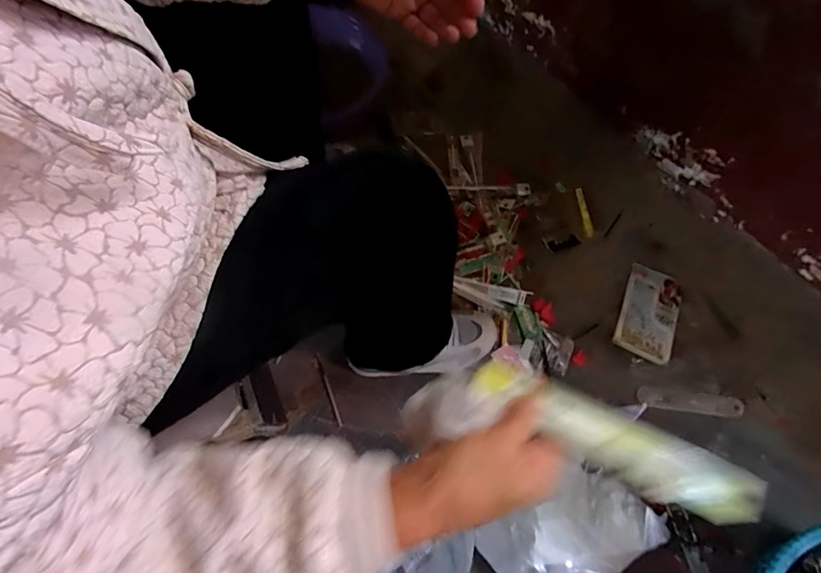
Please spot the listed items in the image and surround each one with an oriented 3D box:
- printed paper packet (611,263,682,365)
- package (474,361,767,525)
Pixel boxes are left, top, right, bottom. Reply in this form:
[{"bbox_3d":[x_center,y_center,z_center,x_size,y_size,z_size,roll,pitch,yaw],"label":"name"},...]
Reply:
[{"bbox_3d":[0.429,0.042,0.757,0.097,0.013,0.176,24,66,7],"label":"printed paper packet"},{"bbox_3d":[0.128,0.100,0.284,0.178,0.018,0.038,24,70,23],"label":"package"}]

